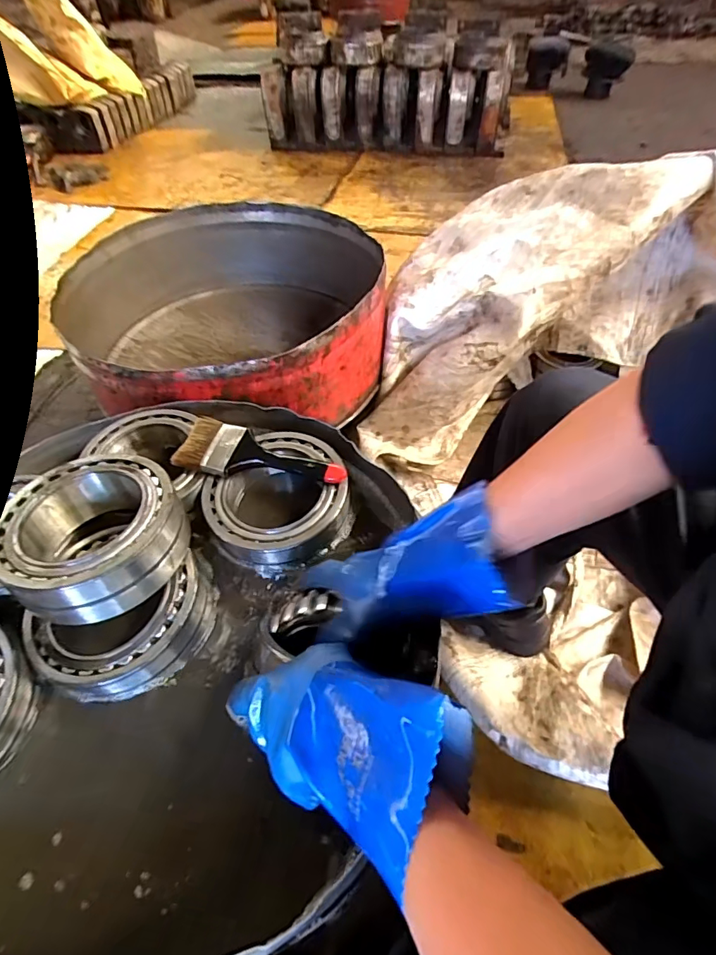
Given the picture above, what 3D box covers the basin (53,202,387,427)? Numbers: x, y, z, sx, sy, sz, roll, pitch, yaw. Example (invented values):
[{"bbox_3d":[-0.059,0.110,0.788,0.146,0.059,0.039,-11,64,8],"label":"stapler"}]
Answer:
[{"bbox_3d":[-0.232,-0.300,0.933,0.557,0.206,0.582,-1,50,1],"label":"basin"}]

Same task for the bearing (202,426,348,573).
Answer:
[{"bbox_3d":[-0.092,0.025,0.565,0.159,0.054,0.157,-1,50,1],"label":"bearing"}]

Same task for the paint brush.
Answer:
[{"bbox_3d":[-0.112,-0.030,0.567,0.198,0.022,0.070,9,51,9],"label":"paint brush"}]

